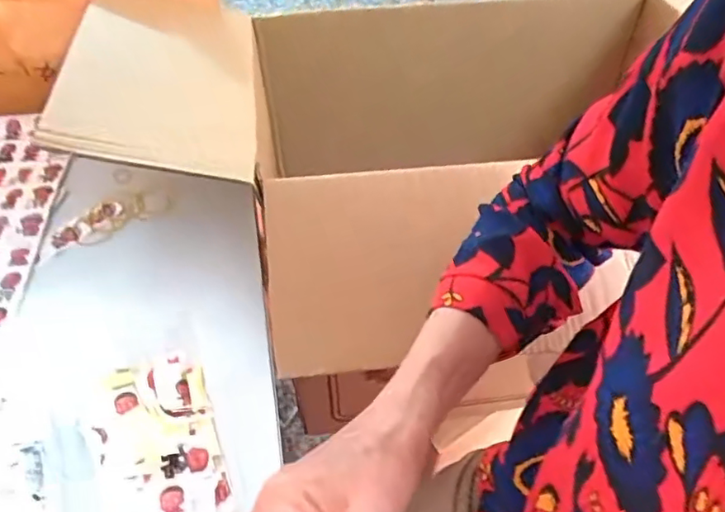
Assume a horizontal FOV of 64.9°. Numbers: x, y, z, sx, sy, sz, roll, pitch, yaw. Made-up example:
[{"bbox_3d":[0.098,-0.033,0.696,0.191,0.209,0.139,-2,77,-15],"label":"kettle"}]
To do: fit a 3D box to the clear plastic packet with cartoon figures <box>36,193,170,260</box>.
[{"bbox_3d":[-0.266,-0.038,0.591,0.126,0.011,0.050,-28,54,-24],"label":"clear plastic packet with cartoon figures"}]

